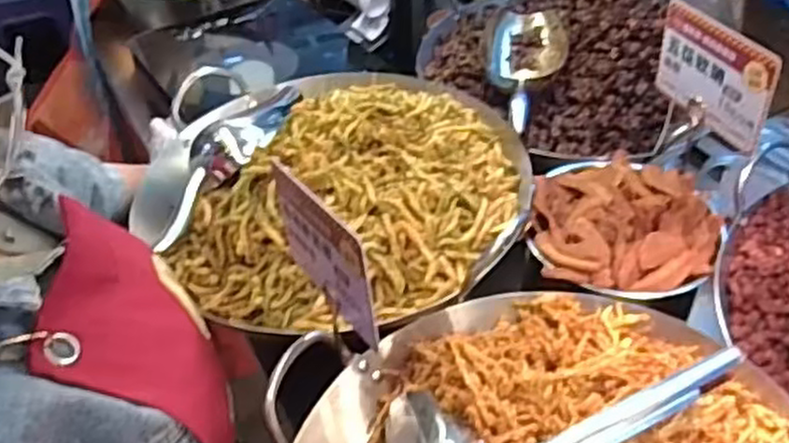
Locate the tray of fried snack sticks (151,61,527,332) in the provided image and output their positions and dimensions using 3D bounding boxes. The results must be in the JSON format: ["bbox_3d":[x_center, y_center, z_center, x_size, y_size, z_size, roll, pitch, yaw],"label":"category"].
[{"bbox_3d":[-0.039,-0.039,0.754,0.338,0.109,0.335,7,44,11],"label":"tray of fried snack sticks"}]

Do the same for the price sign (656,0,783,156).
[{"bbox_3d":[0.303,-0.137,0.706,0.008,0.116,0.142,-19,42,-16],"label":"price sign"}]

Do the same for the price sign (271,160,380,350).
[{"bbox_3d":[-0.050,0.023,0.531,0.005,0.096,0.127,-25,48,-27],"label":"price sign"}]

